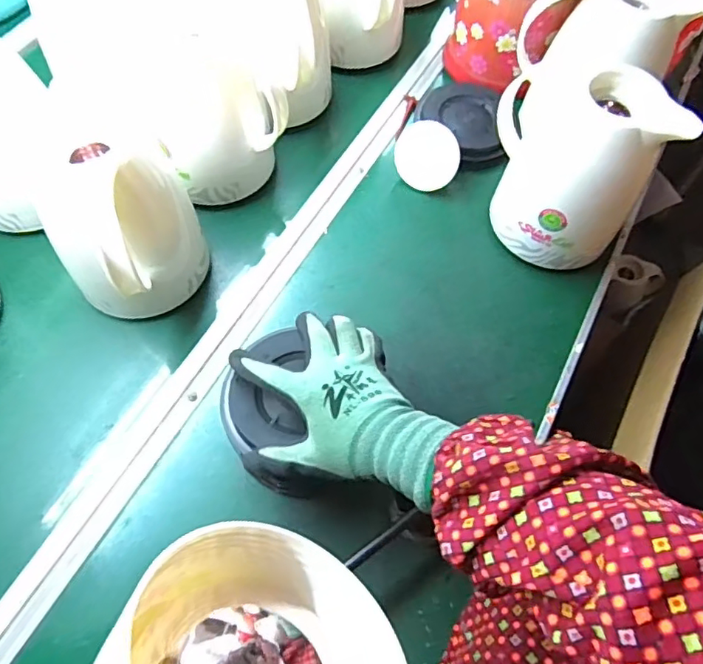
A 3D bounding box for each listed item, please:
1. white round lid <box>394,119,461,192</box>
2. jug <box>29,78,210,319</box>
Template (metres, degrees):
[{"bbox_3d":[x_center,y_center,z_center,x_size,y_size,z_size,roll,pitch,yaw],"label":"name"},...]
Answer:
[{"bbox_3d":[0.100,-0.233,0.731,0.085,0.086,0.006,14,30,15],"label":"white round lid"},{"bbox_3d":[-0.234,-0.099,0.583,0.143,0.204,0.178,-22,66,-12],"label":"jug"}]

